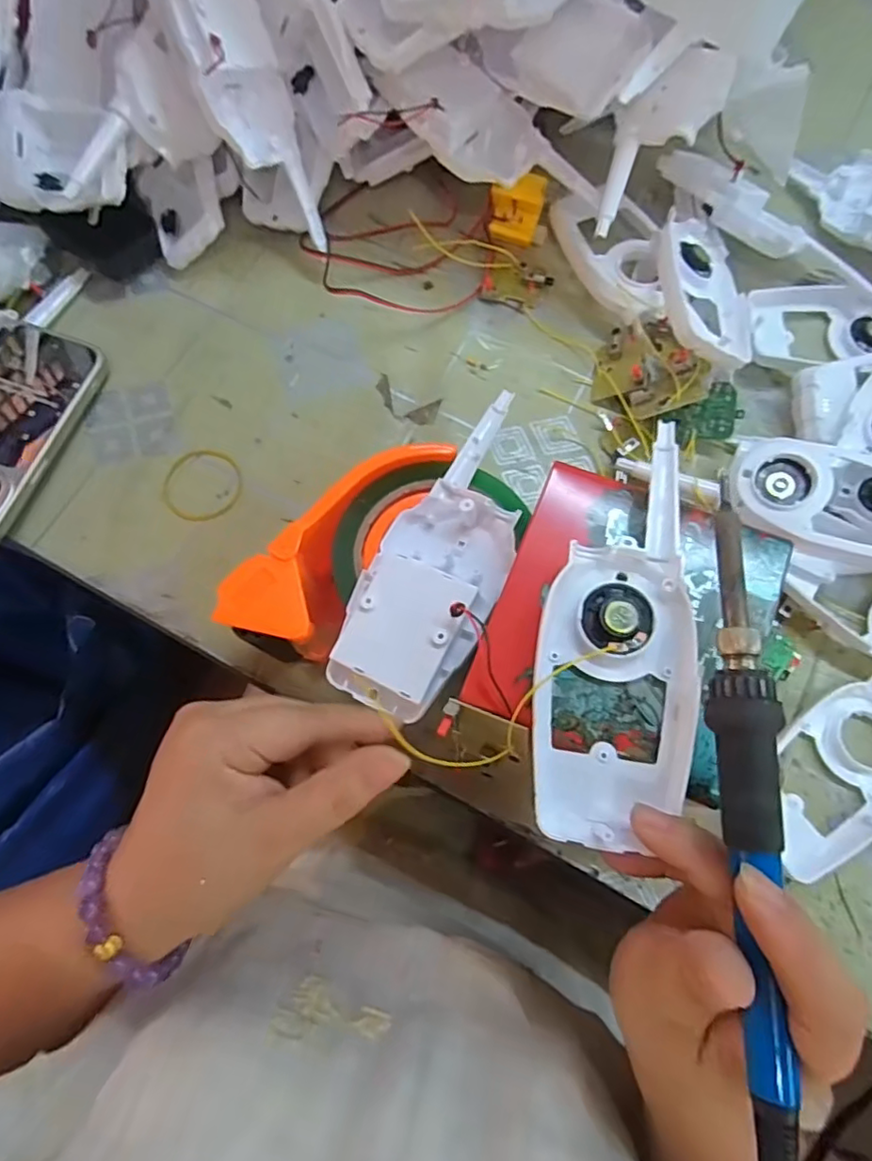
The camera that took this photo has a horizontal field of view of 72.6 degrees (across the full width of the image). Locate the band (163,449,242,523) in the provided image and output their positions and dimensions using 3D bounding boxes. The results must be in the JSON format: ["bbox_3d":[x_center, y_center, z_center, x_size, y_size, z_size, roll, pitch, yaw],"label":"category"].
[{"bbox_3d":[-0.145,-0.059,0.370,0.047,0.004,0.051,-1,72,2],"label":"band"}]

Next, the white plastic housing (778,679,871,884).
[{"bbox_3d":[0.212,0.094,0.301,0.128,0.019,0.057,-43,76,-11],"label":"white plastic housing"}]

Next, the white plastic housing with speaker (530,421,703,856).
[{"bbox_3d":[0.074,0.019,0.232,0.063,0.013,0.161,13,79,6],"label":"white plastic housing with speaker"}]

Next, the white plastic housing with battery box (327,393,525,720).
[{"bbox_3d":[0.005,-0.016,0.277,0.060,0.032,0.156,21,68,8],"label":"white plastic housing with battery box"}]

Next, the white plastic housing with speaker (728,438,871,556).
[{"bbox_3d":[0.215,-0.047,0.319,0.105,0.018,0.063,19,74,8],"label":"white plastic housing with speaker"}]

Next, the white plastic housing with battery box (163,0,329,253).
[{"bbox_3d":[-0.106,-0.281,0.350,0.057,0.154,0.035,-35,40,-9],"label":"white plastic housing with battery box"}]

